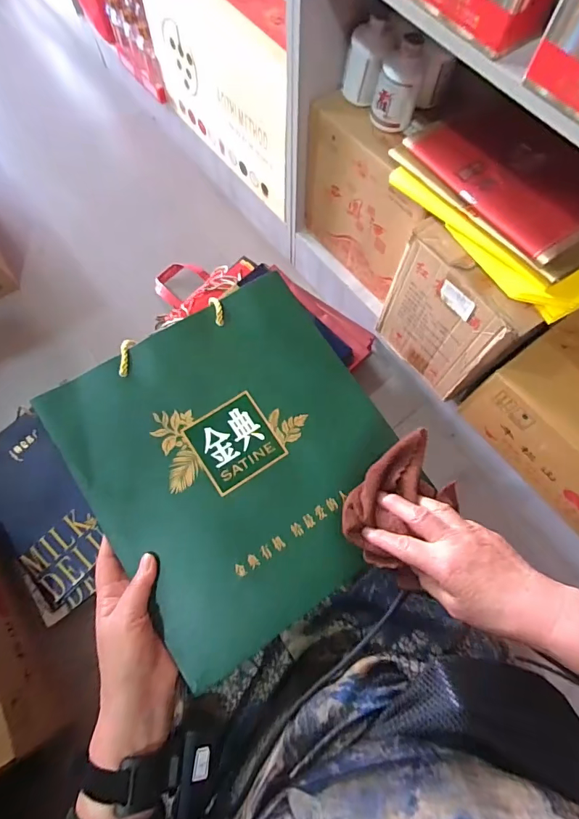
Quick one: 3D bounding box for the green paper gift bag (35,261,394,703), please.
[{"bbox_3d":[-0.048,0.045,0.437,0.292,0.051,0.310,-33,73,-10],"label":"green paper gift bag"}]

